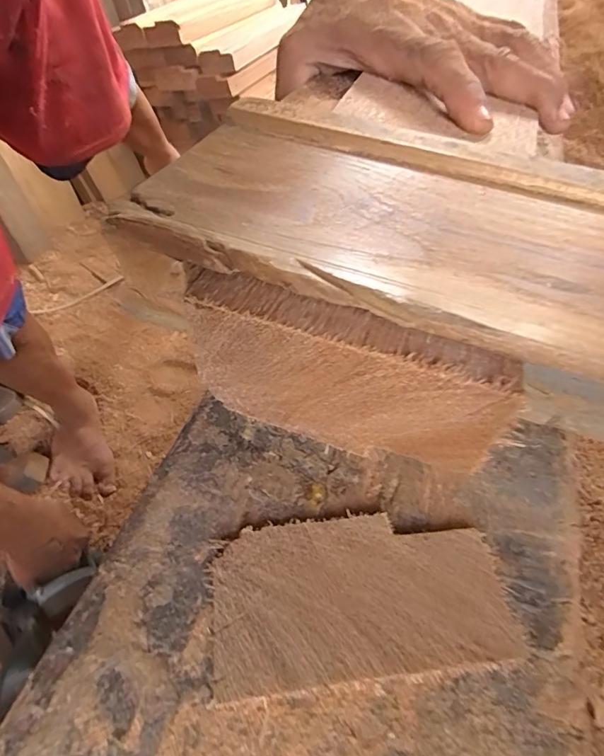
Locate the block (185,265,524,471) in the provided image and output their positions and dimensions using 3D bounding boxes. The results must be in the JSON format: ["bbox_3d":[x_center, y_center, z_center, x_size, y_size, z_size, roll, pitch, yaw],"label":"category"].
[{"bbox_3d":[0.013,0.000,0.153,0.103,0.055,0.016,16,51,13],"label":"block"}]

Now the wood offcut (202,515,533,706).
[{"bbox_3d":[0.021,0.079,0.164,0.106,0.008,0.053,-5,50,-5],"label":"wood offcut"}]

